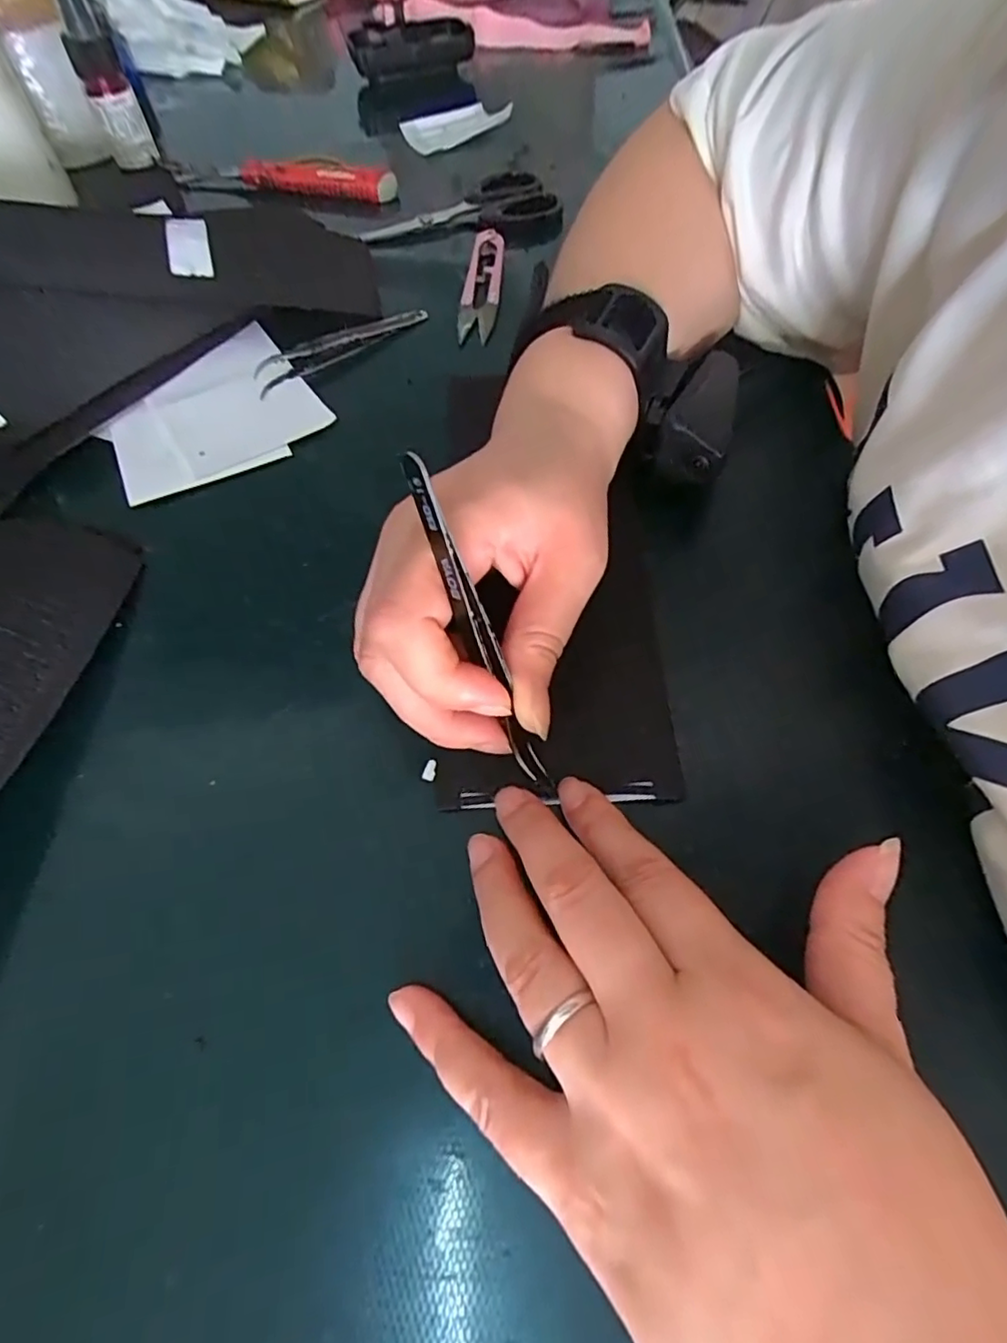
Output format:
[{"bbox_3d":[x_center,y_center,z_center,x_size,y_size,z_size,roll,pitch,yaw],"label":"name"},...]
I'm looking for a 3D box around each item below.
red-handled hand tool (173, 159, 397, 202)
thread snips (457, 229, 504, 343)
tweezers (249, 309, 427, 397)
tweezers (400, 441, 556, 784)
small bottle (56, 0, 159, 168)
[{"bbox_3d":[-0.163,-0.367,0.440,0.173,0.021,0.026,8,60,4],"label":"red-handled hand tool"},{"bbox_3d":[-0.013,-0.239,0.366,0.022,0.013,0.095,4,60,2],"label":"thread snips"},{"bbox_3d":[-0.090,-0.185,0.334,0.107,0.011,0.014,-36,66,-19],"label":"tweezers"},{"bbox_3d":[-0.006,-0.008,0.178,0.010,0.113,0.006,-30,28,-16],"label":"tweezers"},{"bbox_3d":[-0.282,-0.418,0.423,0.031,0.091,0.027,-28,64,-15],"label":"small bottle"}]

